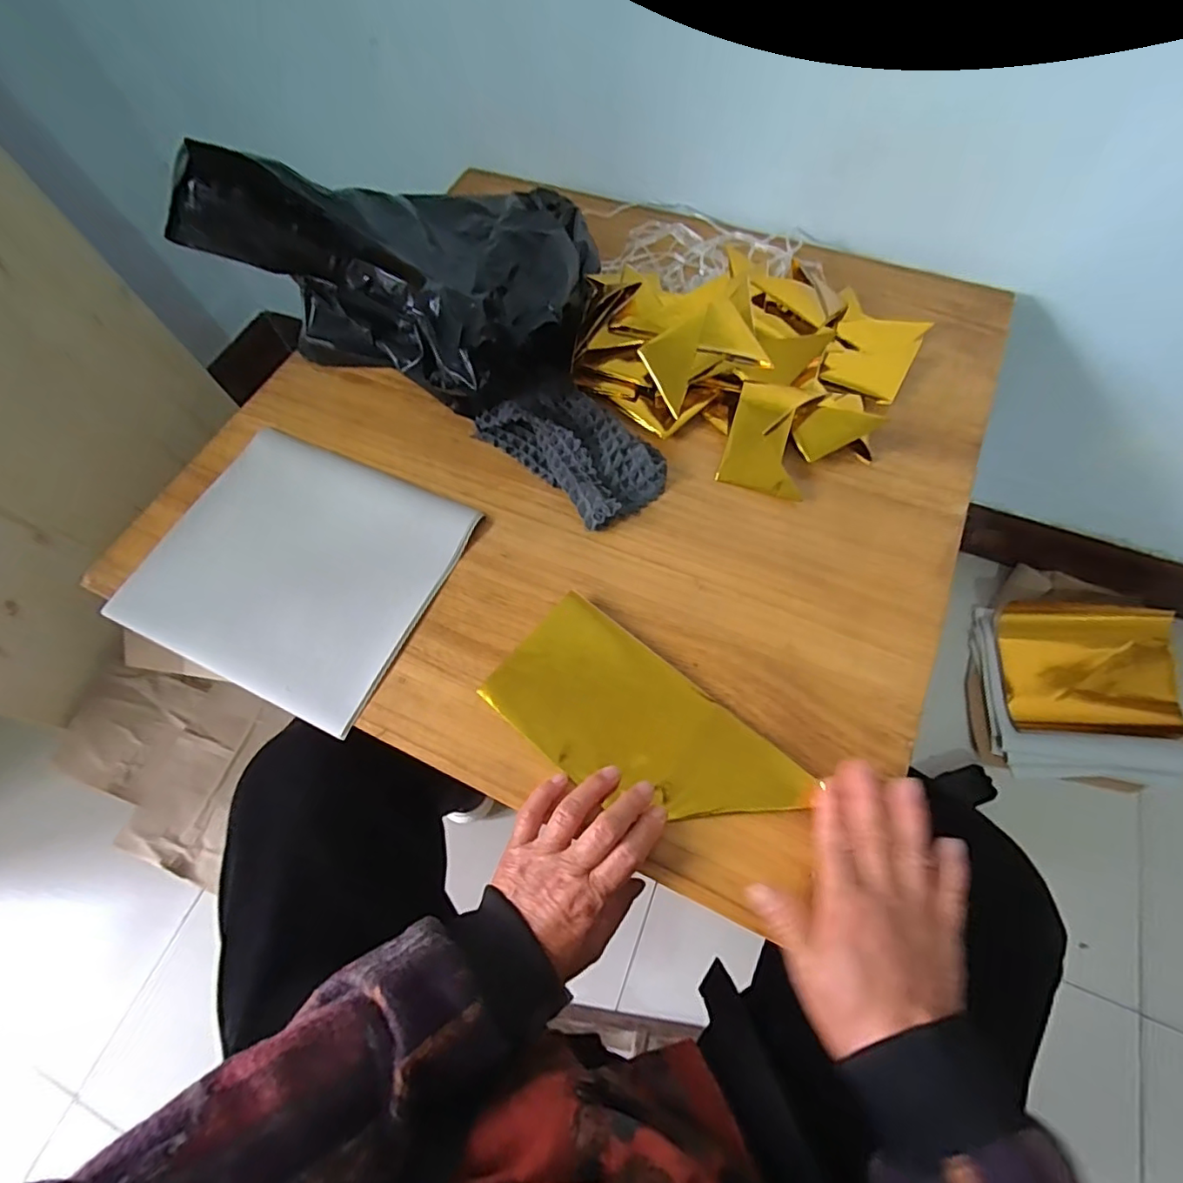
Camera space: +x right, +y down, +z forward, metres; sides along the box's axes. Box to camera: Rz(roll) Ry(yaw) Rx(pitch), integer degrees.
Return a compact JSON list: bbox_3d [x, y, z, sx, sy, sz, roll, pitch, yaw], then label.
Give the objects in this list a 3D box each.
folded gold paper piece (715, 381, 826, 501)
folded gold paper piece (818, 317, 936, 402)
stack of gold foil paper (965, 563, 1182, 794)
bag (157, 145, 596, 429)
[{"bbox_3d":[0.160,-0.138,0.503,0.069,0.013,0.097,18,92,14],"label":"folded gold paper piece"},{"bbox_3d":[0.276,-0.234,0.546,0.075,0.013,0.099,24,69,14],"label":"folded gold paper piece"},{"bbox_3d":[0.744,0.120,0.861,0.277,0.056,0.336,10,66,8],"label":"stack of gold foil paper"},{"bbox_3d":[-0.156,-0.329,0.529,0.321,0.168,0.284,19,68,11],"label":"bag"}]

